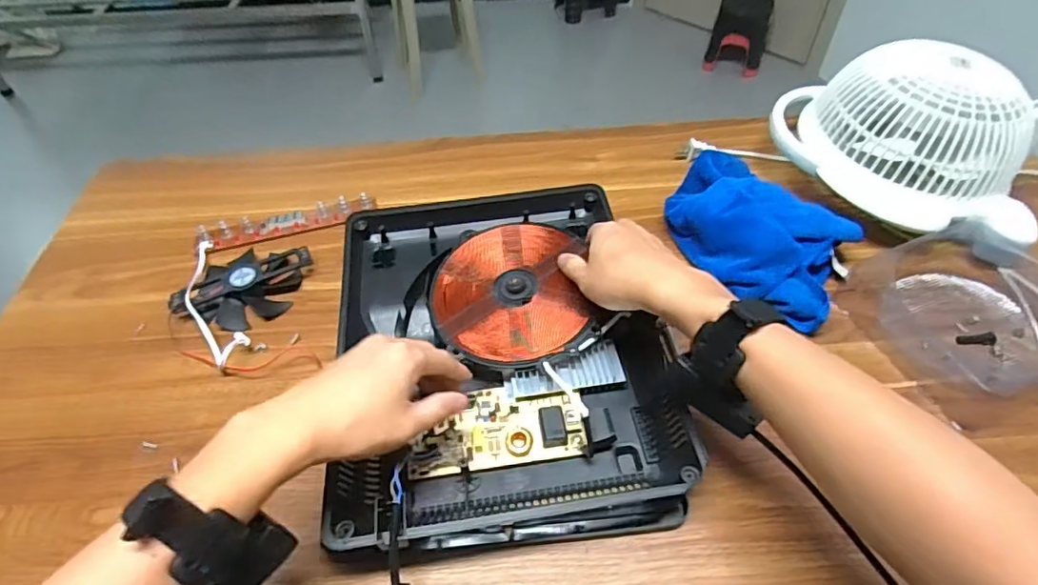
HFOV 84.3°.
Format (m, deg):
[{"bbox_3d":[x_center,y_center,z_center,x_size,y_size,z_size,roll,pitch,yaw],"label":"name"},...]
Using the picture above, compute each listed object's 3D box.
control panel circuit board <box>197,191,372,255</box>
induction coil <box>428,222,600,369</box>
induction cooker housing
[{"bbox_3d":[-0.267,-0.081,0.660,0.198,0.013,0.039,-15,51,-10],"label":"control panel circuit board"},{"bbox_3d":[-0.009,-0.002,0.524,0.141,0.020,0.156,-5,50,-2],"label":"induction coil"},{"bbox_3d":[-0.018,0.039,0.519,0.270,0.067,0.347,-7,50,-4],"label":"induction cooker housing"}]

